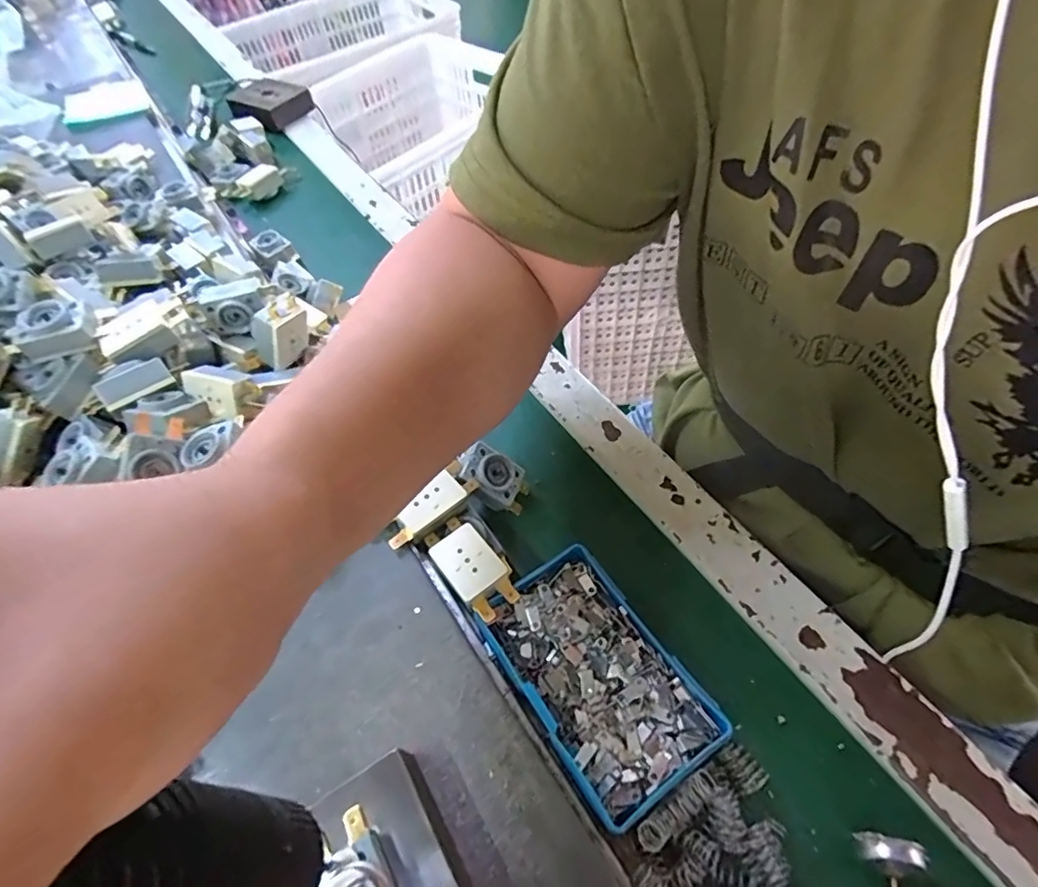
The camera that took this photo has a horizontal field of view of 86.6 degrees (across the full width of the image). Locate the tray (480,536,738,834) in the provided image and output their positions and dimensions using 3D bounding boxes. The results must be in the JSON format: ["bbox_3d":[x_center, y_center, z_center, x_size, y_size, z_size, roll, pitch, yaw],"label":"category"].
[{"bbox_3d":[0.038,0.117,0.279,0.070,0.033,0.114,-31,57,-16],"label":"tray"}]

